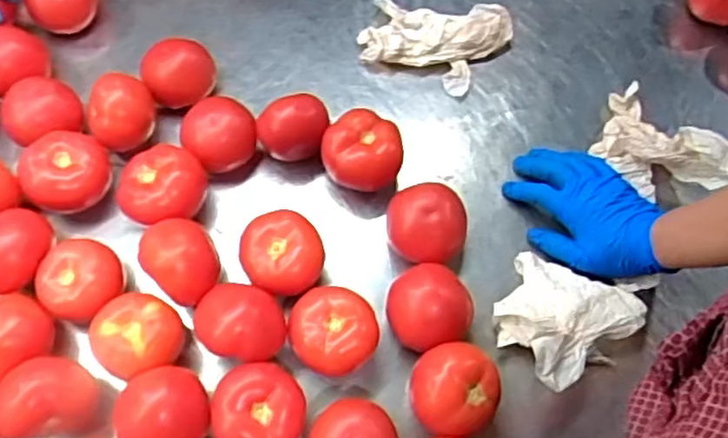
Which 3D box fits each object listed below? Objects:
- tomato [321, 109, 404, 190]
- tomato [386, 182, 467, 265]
[{"bbox_3d":[0.000,-0.062,0.699,0.074,0.062,0.068,0,66,0],"label":"tomato"},{"bbox_3d":[0.060,0.007,0.675,0.076,0.055,0.075,0,66,0],"label":"tomato"}]

